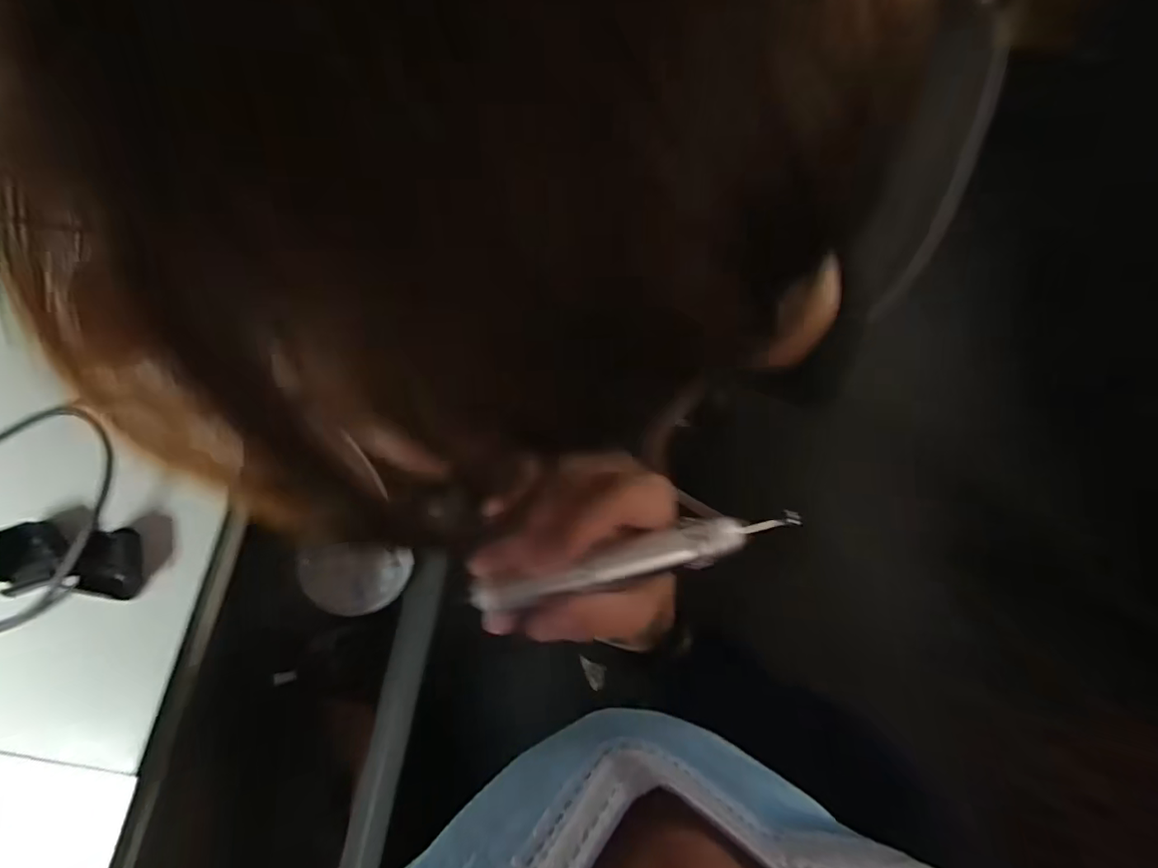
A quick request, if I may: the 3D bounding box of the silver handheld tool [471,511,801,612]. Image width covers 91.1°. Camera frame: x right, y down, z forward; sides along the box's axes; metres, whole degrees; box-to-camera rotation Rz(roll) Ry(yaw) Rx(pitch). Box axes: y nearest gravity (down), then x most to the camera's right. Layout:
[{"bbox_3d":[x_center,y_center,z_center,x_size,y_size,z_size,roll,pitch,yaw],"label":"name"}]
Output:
[{"bbox_3d":[0.030,0.047,0.223,0.147,0.012,0.016,-8,72,-30],"label":"silver handheld tool"}]

